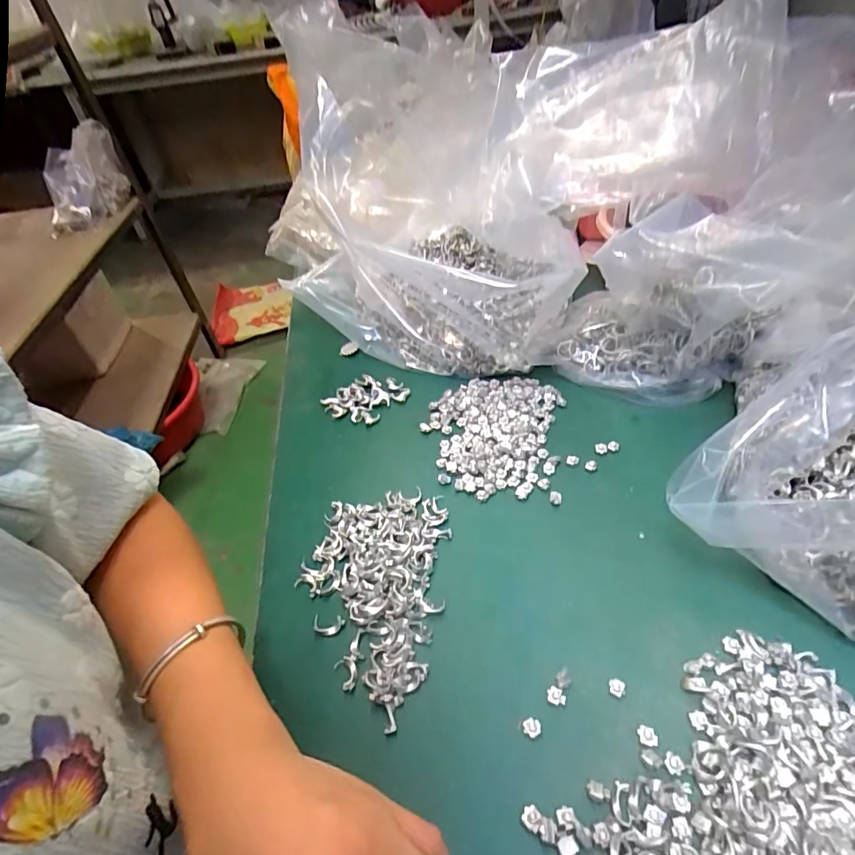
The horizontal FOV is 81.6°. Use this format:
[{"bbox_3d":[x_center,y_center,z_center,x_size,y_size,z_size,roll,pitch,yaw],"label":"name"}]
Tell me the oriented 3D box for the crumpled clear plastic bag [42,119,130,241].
[{"bbox_3d":[-0.872,-0.623,1.242,0.205,0.180,0.234,-25,47,-16],"label":"crumpled clear plastic bag"}]

